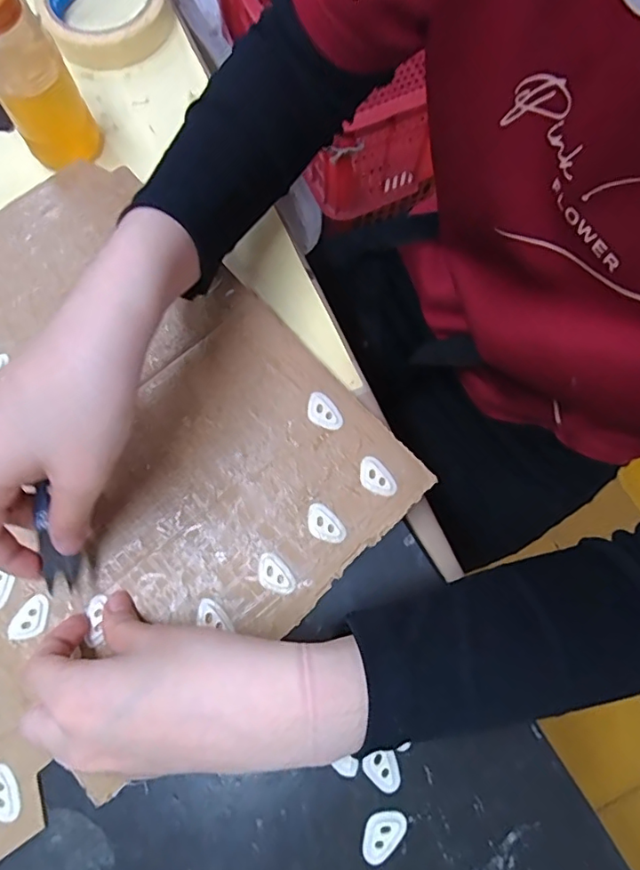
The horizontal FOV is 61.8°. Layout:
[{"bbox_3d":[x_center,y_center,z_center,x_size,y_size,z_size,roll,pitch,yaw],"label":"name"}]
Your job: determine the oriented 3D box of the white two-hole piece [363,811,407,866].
[{"bbox_3d":[0.031,0.199,0.267,0.026,0.004,0.016,-42,78,-9],"label":"white two-hole piece"}]

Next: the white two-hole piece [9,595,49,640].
[{"bbox_3d":[-0.157,0.101,0.290,0.016,0.004,0.026,38,79,10],"label":"white two-hole piece"}]

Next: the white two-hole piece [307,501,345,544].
[{"bbox_3d":[0.002,0.051,0.304,0.016,0.004,0.026,-40,78,-9],"label":"white two-hole piece"}]

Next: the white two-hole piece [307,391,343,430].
[{"bbox_3d":[0.002,-0.014,0.322,0.017,0.004,0.026,-38,78,-8],"label":"white two-hole piece"}]

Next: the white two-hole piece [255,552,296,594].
[{"bbox_3d":[-0.025,0.078,0.297,0.016,0.004,0.024,-41,78,-9],"label":"white two-hole piece"}]

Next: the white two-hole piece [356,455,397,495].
[{"bbox_3d":[0.033,0.025,0.310,0.017,0.004,0.026,-40,78,-9],"label":"white two-hole piece"}]

